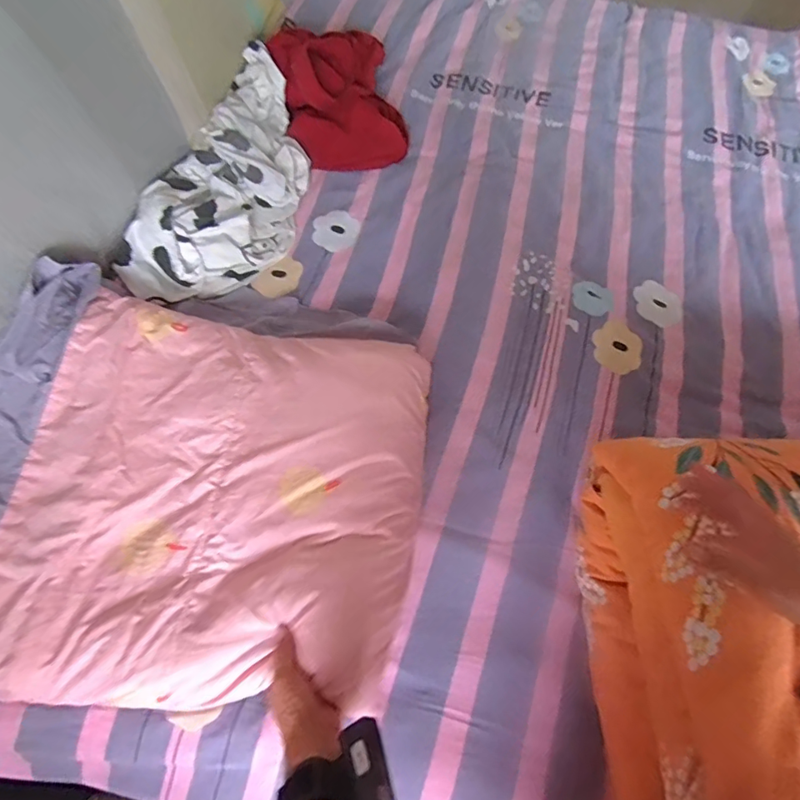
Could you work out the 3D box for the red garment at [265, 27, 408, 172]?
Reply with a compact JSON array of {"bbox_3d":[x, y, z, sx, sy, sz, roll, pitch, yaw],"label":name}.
[{"bbox_3d":[-0.106,-0.576,0.905,0.230,0.141,0.276,-16,69,-8],"label":"red garment"}]

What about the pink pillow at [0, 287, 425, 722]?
[{"bbox_3d":[-0.199,0.106,0.592,0.444,0.086,0.469,7,67,1],"label":"pink pillow"}]

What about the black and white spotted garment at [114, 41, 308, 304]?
[{"bbox_3d":[-0.278,-0.357,0.819,0.209,0.113,0.471,13,68,3],"label":"black and white spotted garment"}]

